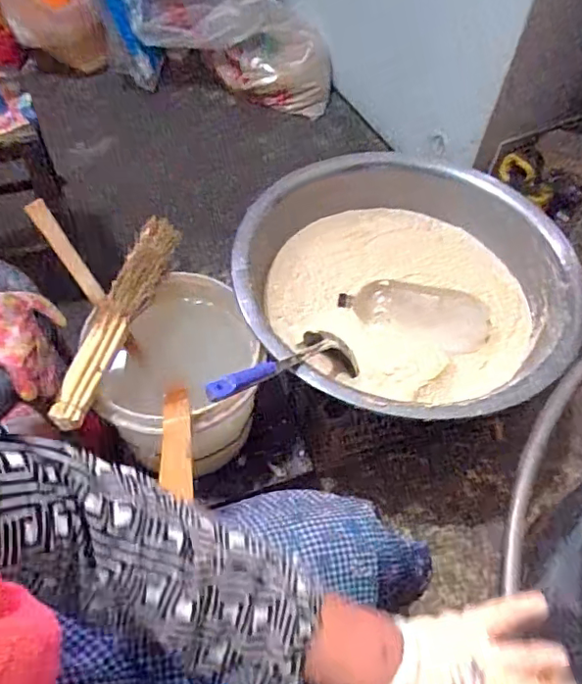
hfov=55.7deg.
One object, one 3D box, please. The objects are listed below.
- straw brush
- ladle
[{"bbox_3d":[-0.237,-0.048,0.772,0.068,0.040,0.367,12,55,5],"label":"straw brush"},{"bbox_3d":[-0.004,0.029,0.721,0.100,0.044,0.325,35,21,19],"label":"ladle"}]

